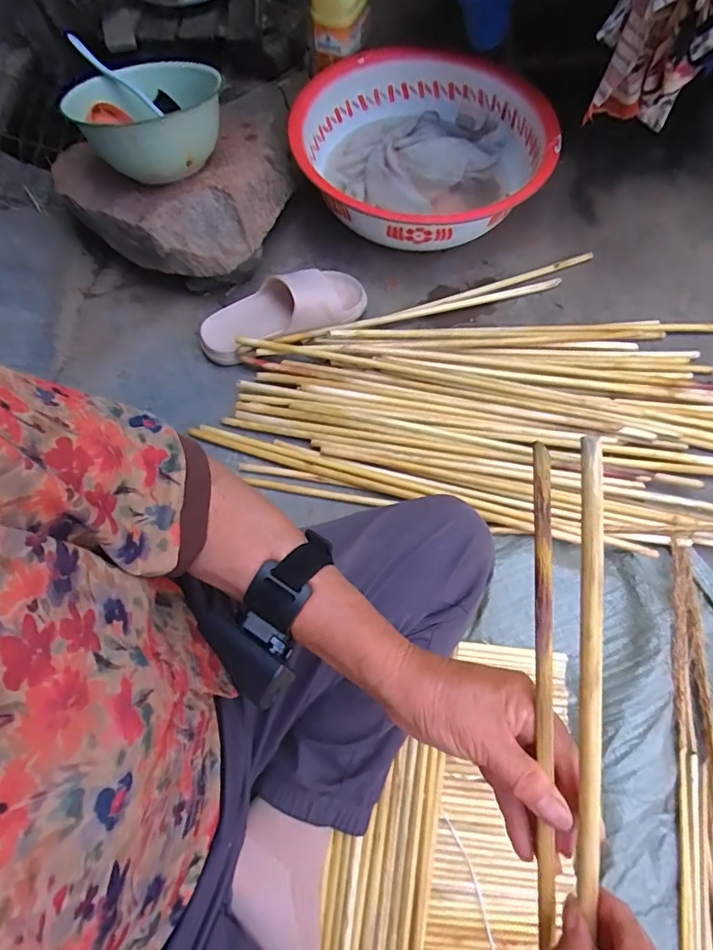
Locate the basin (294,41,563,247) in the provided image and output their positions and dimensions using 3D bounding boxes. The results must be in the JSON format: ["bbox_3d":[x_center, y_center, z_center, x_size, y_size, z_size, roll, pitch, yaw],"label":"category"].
[{"bbox_3d":[0.100,-0.508,0.783,0.369,0.110,0.383,0,67,-1],"label":"basin"}]

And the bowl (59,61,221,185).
[{"bbox_3d":[-0.281,-0.490,0.681,0.193,0.093,0.201,0,67,-1],"label":"bowl"}]

